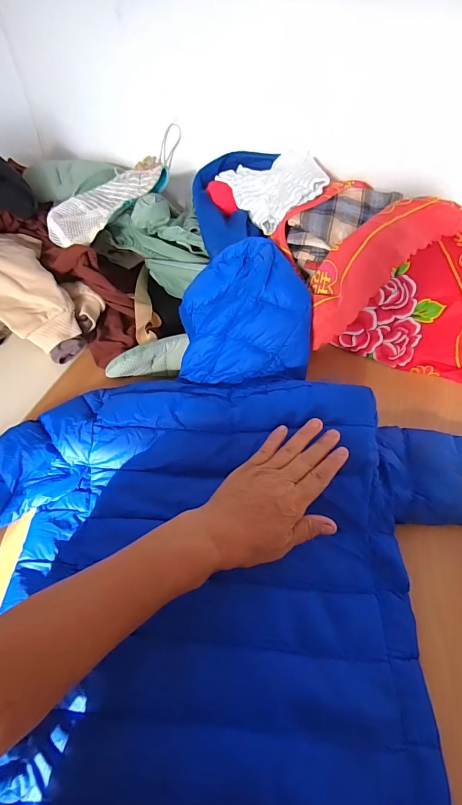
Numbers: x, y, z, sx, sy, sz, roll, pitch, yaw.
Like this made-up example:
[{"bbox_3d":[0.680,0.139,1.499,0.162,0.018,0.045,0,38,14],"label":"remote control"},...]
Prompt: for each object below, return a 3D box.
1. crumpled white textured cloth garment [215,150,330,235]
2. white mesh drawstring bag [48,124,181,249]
[{"bbox_3d":[0.069,-0.336,0.609,0.134,0.067,0.153,-15,53,-12],"label":"crumpled white textured cloth garment"},{"bbox_3d":[-0.187,-0.314,0.605,0.220,0.040,0.104,-30,54,6],"label":"white mesh drawstring bag"}]

